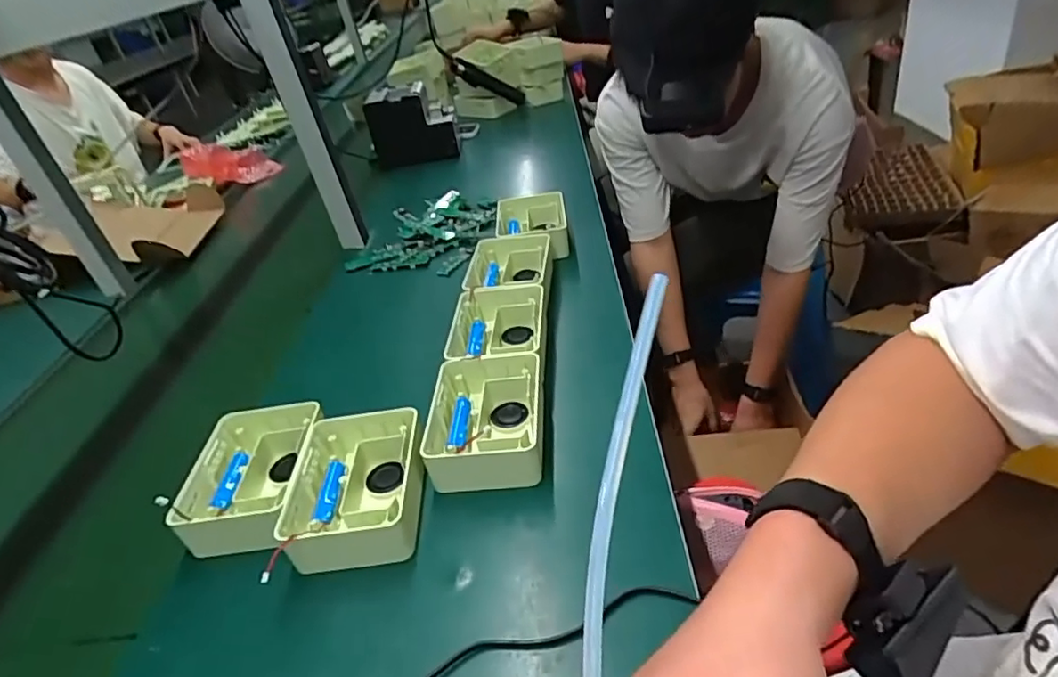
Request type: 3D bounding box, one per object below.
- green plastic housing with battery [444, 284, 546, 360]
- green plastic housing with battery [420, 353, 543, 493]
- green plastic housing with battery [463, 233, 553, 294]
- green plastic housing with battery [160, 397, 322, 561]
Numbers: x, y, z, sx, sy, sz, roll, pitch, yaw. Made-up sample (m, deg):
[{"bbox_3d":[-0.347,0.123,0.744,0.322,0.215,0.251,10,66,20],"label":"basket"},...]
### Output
[{"bbox_3d":[-0.036,-0.008,0.718,0.112,0.044,0.145,-4,35,9],"label":"green plastic housing with battery"},{"bbox_3d":[-0.040,0.080,0.599,0.103,0.058,0.139,-8,35,7],"label":"green plastic housing with battery"},{"bbox_3d":[-0.026,-0.090,0.832,0.122,0.048,0.151,-9,35,6],"label":"green plastic housing with battery"},{"bbox_3d":[-0.262,0.131,0.577,0.112,0.045,0.158,-8,34,2],"label":"green plastic housing with battery"}]

